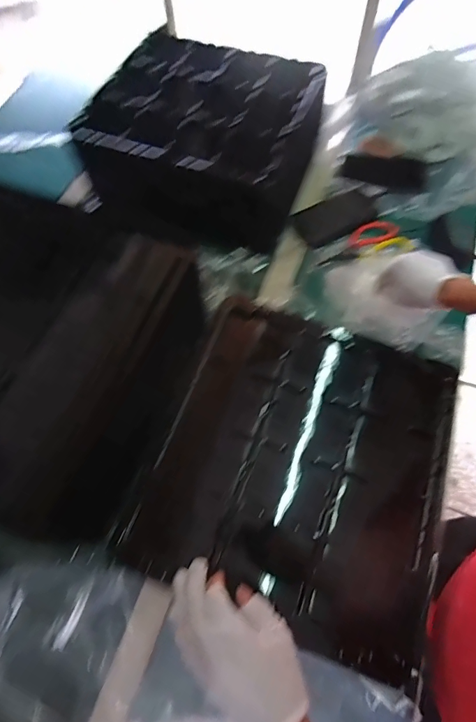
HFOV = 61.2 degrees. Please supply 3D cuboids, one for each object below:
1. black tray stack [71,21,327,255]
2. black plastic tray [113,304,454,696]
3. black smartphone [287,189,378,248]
[{"bbox_3d":[-0.055,-0.398,0.751,0.370,0.175,0.319,19,67,10],"label":"black tray stack"},{"bbox_3d":[0.081,0.121,0.510,0.351,0.072,0.372,18,66,9],"label":"black plastic tray"},{"bbox_3d":[0.173,-0.258,0.728,0.169,0.011,0.071,-30,93,-14],"label":"black smartphone"}]

